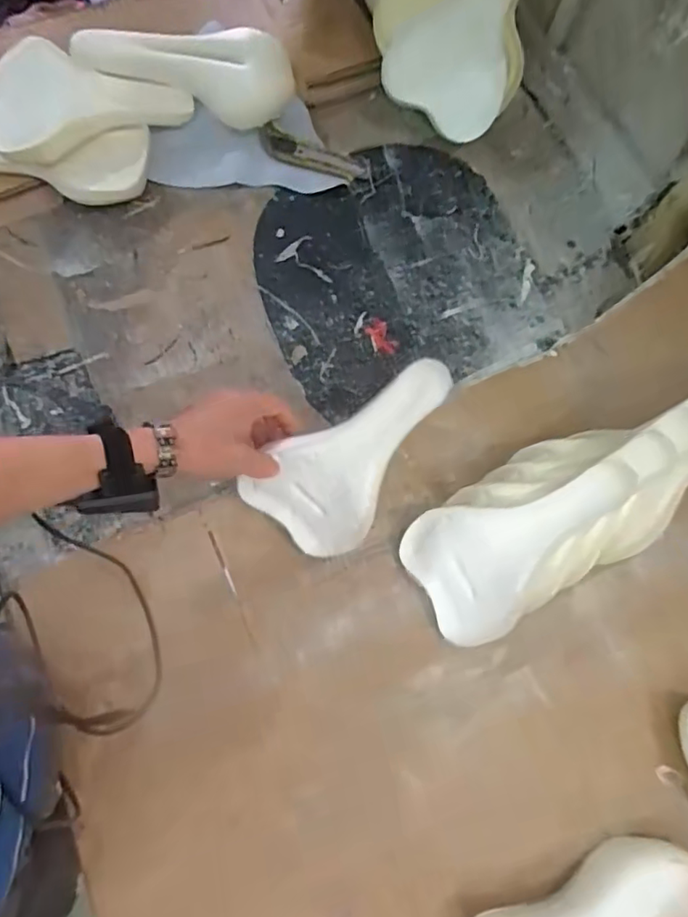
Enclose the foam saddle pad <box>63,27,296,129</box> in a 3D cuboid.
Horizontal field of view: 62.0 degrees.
[{"bbox_3d":[-0.197,-0.496,0.726,0.257,0.110,0.053,-5,74,-23],"label":"foam saddle pad"}]

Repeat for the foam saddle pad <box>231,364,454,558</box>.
[{"bbox_3d":[0.008,-0.002,0.568,0.125,0.021,0.236,37,113,-11],"label":"foam saddle pad"}]

